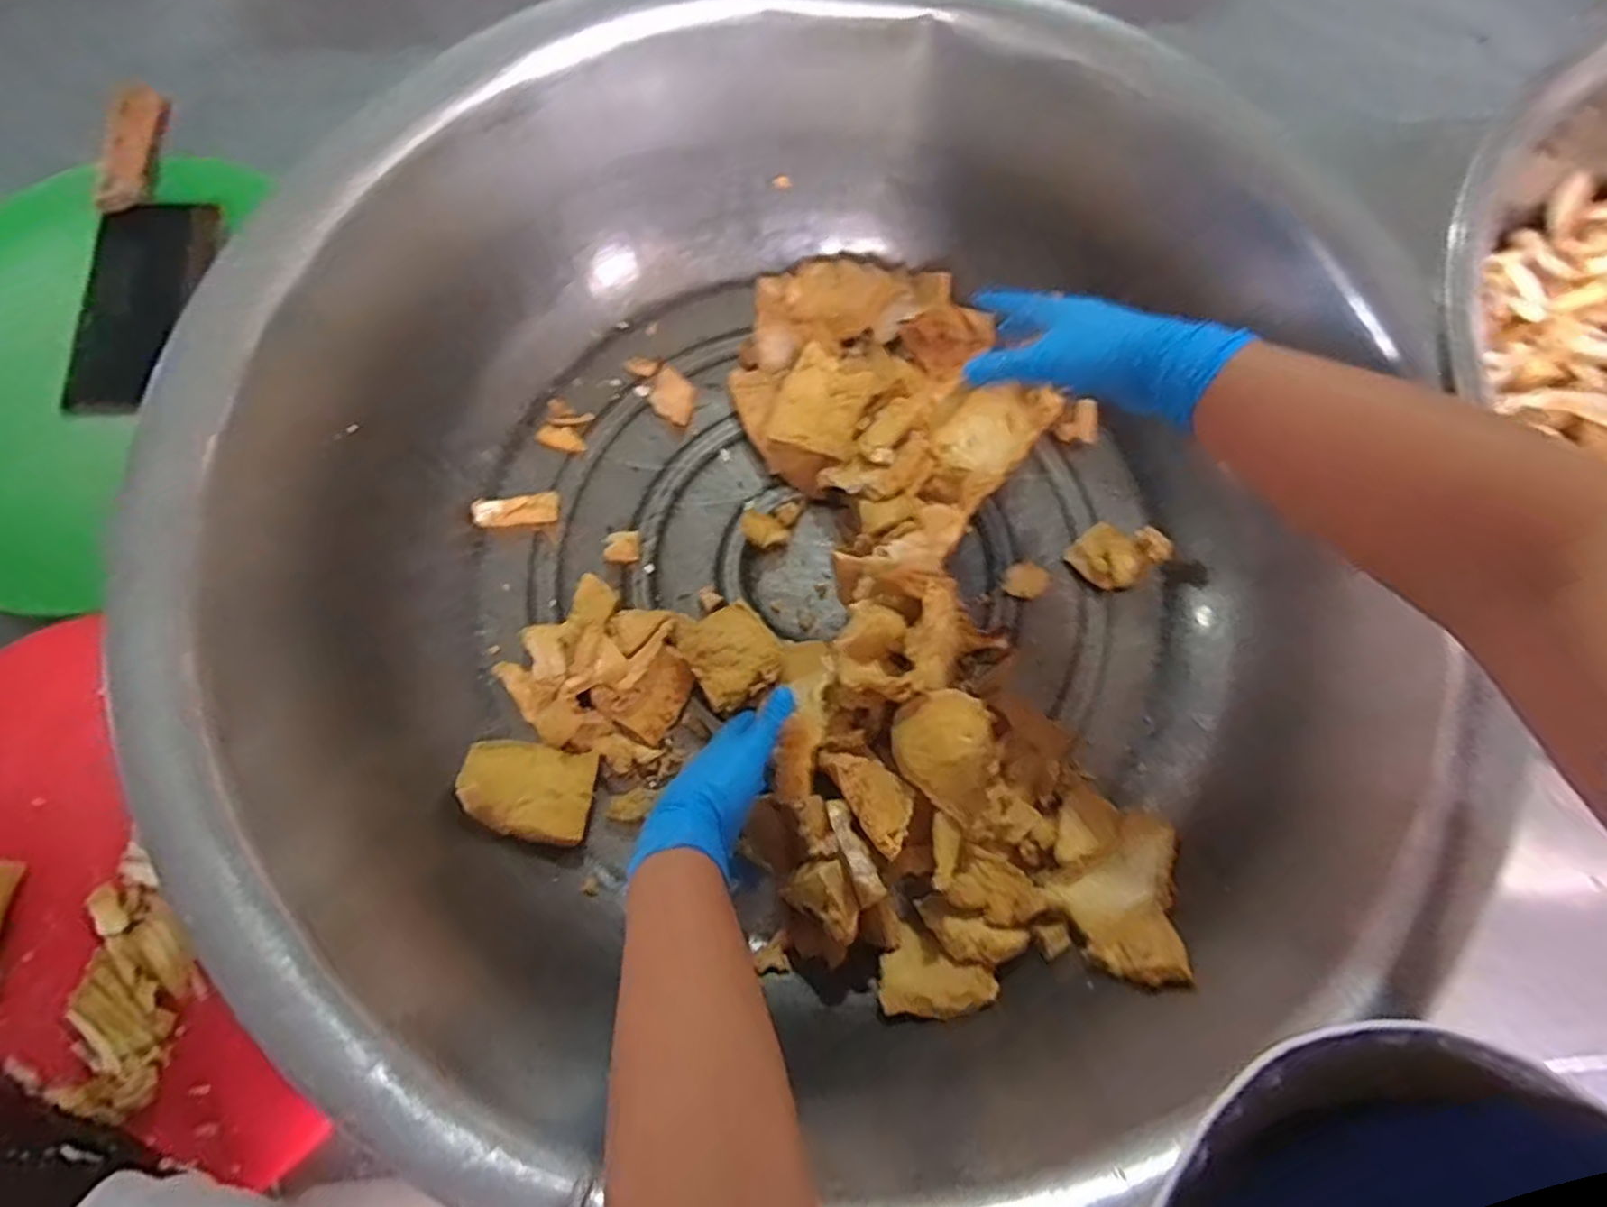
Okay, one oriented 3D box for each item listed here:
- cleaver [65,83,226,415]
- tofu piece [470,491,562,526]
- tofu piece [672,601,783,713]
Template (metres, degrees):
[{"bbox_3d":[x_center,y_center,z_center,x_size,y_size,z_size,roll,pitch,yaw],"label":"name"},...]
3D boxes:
[{"bbox_3d":[-0.554,-0.303,0.612,0.096,0.034,0.287,2,76,1],"label":"cleaver"},{"bbox_3d":[-0.221,-0.072,0.558,0.063,0.009,0.021,-9,76,-18],"label":"tofu piece"},{"bbox_3d":[-0.052,0.035,0.528,0.063,0.018,0.071,-34,78,-8],"label":"tofu piece"}]

